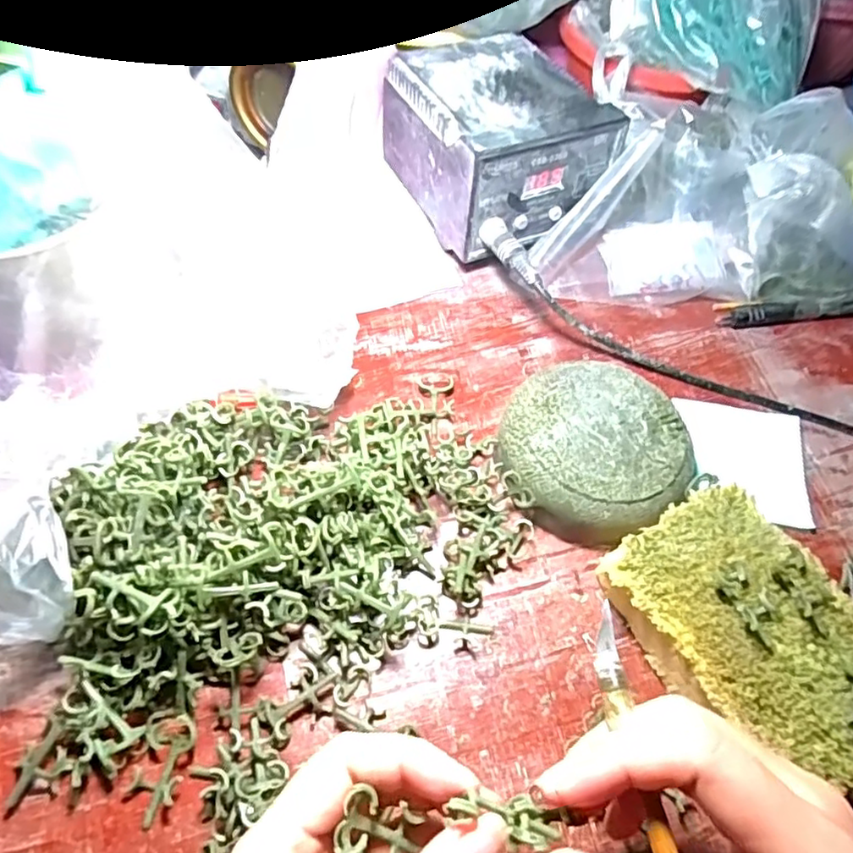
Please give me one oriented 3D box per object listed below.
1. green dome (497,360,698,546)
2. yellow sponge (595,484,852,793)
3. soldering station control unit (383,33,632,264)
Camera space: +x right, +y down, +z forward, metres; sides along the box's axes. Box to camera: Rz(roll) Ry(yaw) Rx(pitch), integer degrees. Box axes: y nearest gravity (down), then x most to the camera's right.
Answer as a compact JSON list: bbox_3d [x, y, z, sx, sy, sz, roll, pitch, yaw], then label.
[{"bbox_3d":[0.093,0.014,0.348,0.095,0.035,0.099,2,57,-3],"label":"green dome"},{"bbox_3d":[0.158,0.100,0.295,0.101,0.043,0.137,-24,62,-19],"label":"yellow sponge"},{"bbox_3d":[0.045,-0.199,0.445,0.112,0.093,0.137,-23,61,-18],"label":"soldering station control unit"}]

